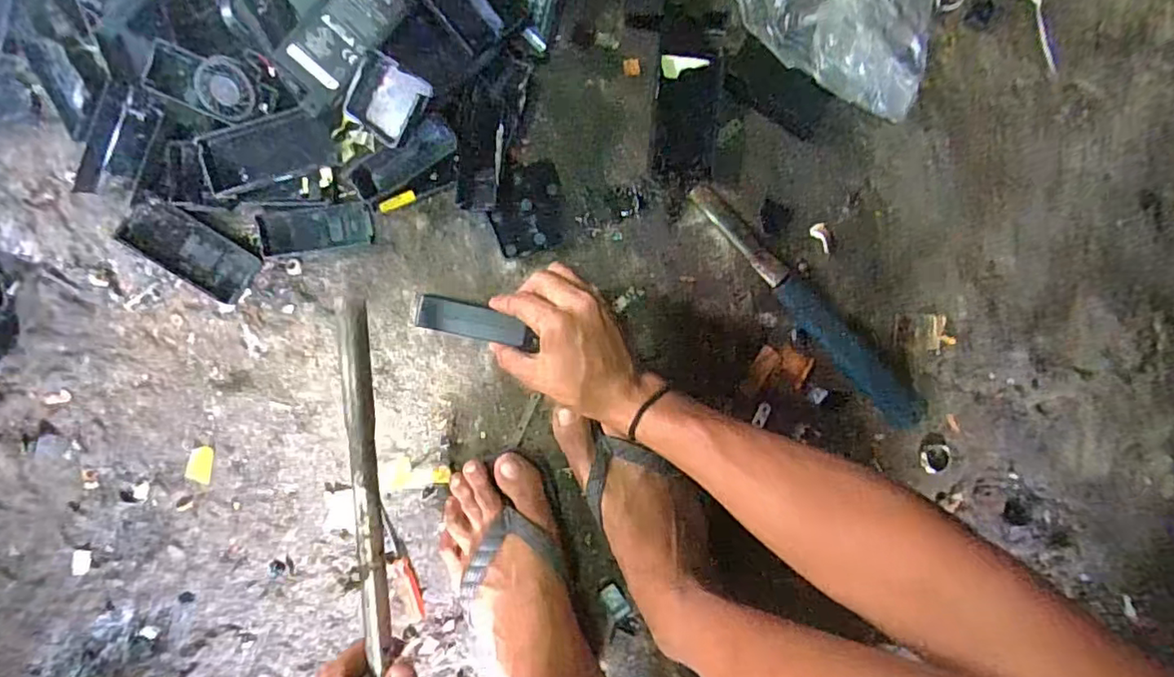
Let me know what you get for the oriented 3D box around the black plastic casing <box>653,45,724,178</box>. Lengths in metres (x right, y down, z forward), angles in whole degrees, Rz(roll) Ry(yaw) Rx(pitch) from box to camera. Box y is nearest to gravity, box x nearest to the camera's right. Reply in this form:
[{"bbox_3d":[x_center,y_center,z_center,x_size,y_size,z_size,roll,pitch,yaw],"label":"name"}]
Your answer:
[{"bbox_3d":[0.091,-0.201,0.529,0.057,0.011,0.107,3,91,-7],"label":"black plastic casing"}]

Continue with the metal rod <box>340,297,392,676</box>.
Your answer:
[{"bbox_3d":[-0.126,0.082,0.335,0.014,0.010,0.206,-5,90,-7],"label":"metal rod"}]

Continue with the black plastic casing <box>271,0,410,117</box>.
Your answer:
[{"bbox_3d":[-0.185,-0.223,0.437,0.049,0.018,0.108,36,89,-24],"label":"black plastic casing"}]

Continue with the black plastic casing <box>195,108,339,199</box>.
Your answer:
[{"bbox_3d":[-0.256,-0.150,0.469,0.102,0.014,0.047,-15,93,-7],"label":"black plastic casing"}]

